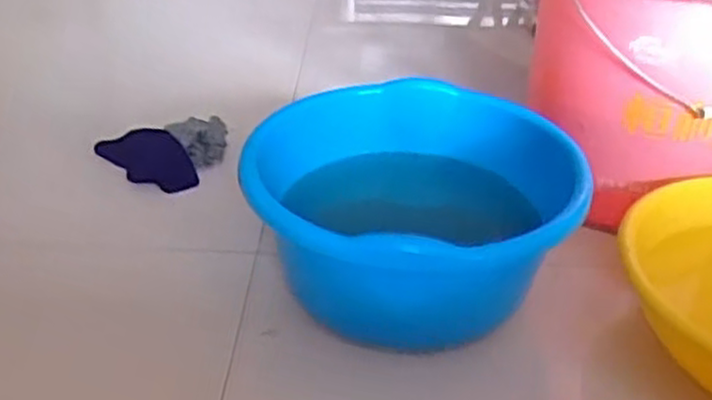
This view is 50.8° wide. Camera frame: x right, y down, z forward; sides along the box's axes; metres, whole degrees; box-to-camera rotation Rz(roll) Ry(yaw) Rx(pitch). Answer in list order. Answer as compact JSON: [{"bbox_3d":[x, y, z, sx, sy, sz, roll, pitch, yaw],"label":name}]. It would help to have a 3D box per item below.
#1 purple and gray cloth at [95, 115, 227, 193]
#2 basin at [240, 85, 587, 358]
[{"bbox_3d":[-0.277,-0.070,1.062,0.180,0.042,0.157,-2,34,-7],"label":"purple and gray cloth"},{"bbox_3d":[0.042,0.013,0.818,0.327,0.169,0.341,2,33,-1],"label":"basin"}]

